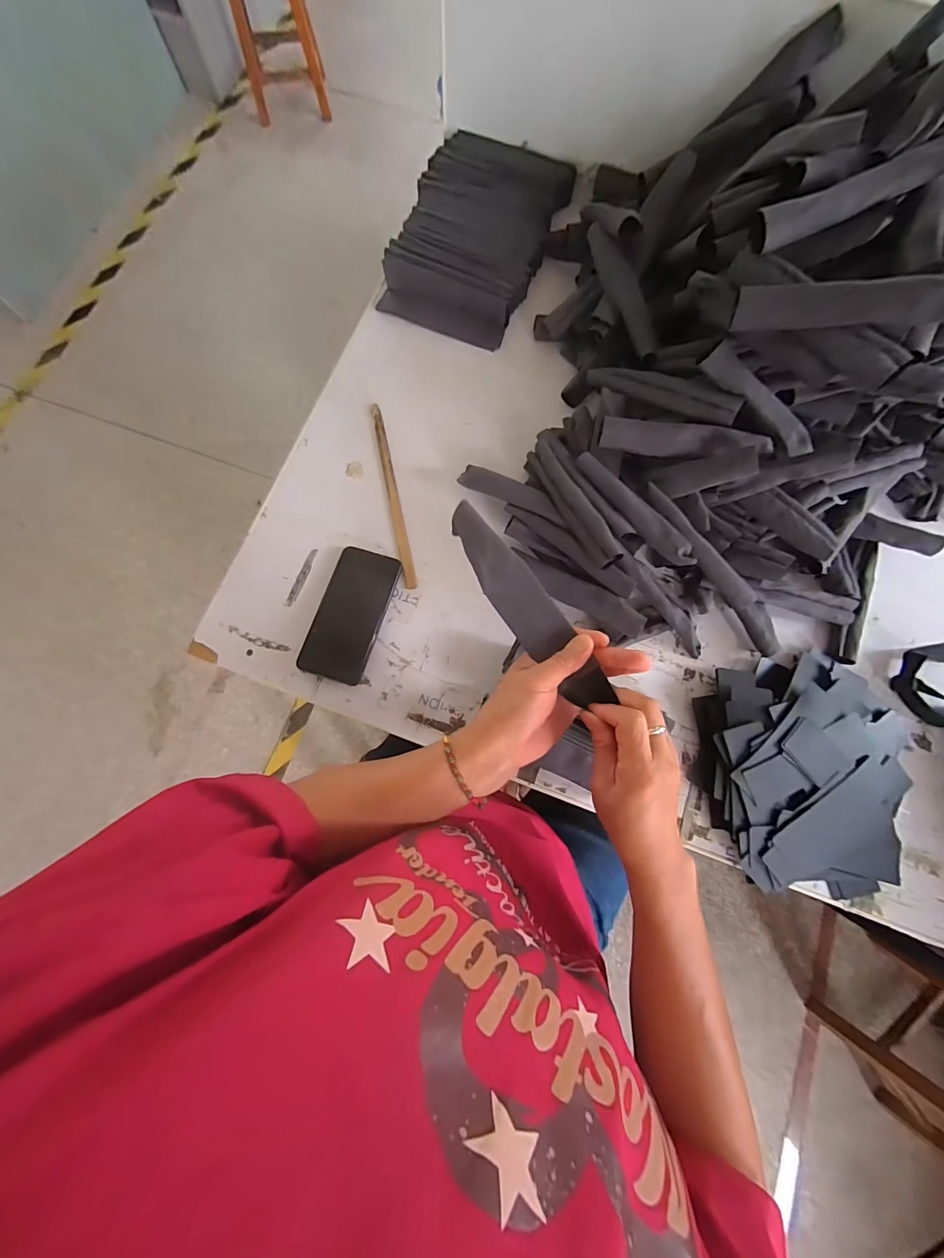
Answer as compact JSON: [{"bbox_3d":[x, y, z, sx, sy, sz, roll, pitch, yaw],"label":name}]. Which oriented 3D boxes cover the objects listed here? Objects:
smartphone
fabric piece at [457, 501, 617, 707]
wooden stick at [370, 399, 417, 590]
[{"bbox_3d":[-0.148,-0.019,0.515,0.079,0.012,0.161,17,78,2],"label":"smartphone"},{"bbox_3d":[0.044,-0.021,0.365,0.044,0.017,0.205,-34,82,-8],"label":"fabric piece"},{"bbox_3d":[-0.103,-0.176,0.557,0.014,0.008,0.259,-12,78,-4],"label":"wooden stick"}]

